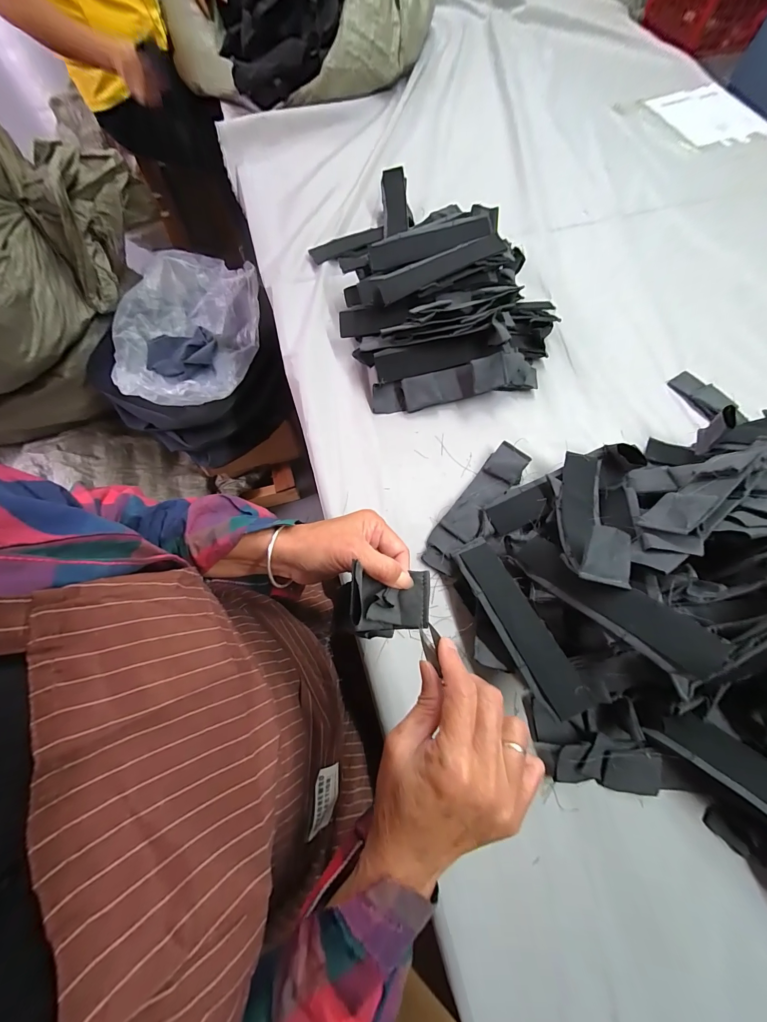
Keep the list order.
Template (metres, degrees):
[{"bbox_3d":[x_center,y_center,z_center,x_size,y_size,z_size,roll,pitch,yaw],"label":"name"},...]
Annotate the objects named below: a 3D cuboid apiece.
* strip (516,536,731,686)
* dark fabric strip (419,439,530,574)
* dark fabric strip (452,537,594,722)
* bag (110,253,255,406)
[{"bbox_3d":[0.205,0.080,0.326,0.040,0.019,0.181,-32,31,-12],"label":"strip"},{"bbox_3d":[0.119,-0.006,0.445,0.047,0.025,0.192,37,74,13],"label":"dark fabric strip"},{"bbox_3d":[0.140,0.113,0.364,0.048,0.014,0.191,-22,58,-8],"label":"dark fabric strip"},{"bbox_3d":[-0.490,-0.442,0.838,0.317,0.118,0.393,11,70,4],"label":"bag"}]

